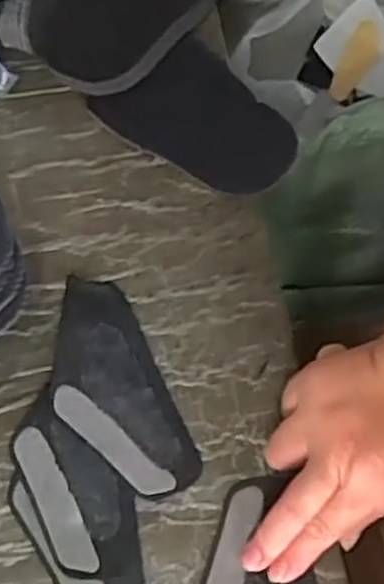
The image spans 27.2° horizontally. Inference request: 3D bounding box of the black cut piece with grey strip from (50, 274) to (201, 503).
[{"bbox_3d":[-0.047,0.055,0.462,0.065,0.008,0.135,-17,71,-28],"label":"black cut piece with grey strip"}]

